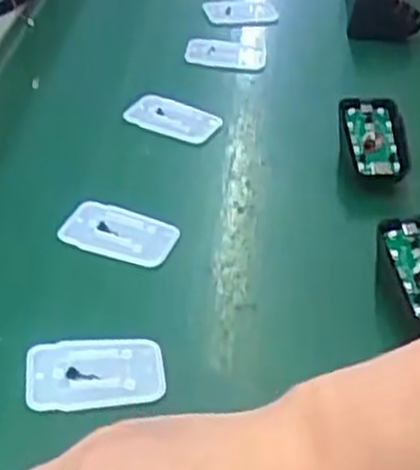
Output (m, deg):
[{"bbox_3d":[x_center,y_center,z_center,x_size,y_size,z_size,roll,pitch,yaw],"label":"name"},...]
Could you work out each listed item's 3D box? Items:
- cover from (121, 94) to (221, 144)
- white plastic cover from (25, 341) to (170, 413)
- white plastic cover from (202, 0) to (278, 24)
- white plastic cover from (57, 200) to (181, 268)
[{"bbox_3d":[-0.028,-0.090,0.609,0.072,0.010,0.041,21,40,19],"label":"cover"},{"bbox_3d":[-0.059,0.071,0.413,0.069,0.009,0.044,-3,39,-12],"label":"white plastic cover"},{"bbox_3d":[0.029,-0.216,0.777,0.068,0.008,0.050,-6,41,-15],"label":"white plastic cover"},{"bbox_3d":[-0.056,-0.004,0.500,0.068,0.004,0.042,16,39,12],"label":"white plastic cover"}]

